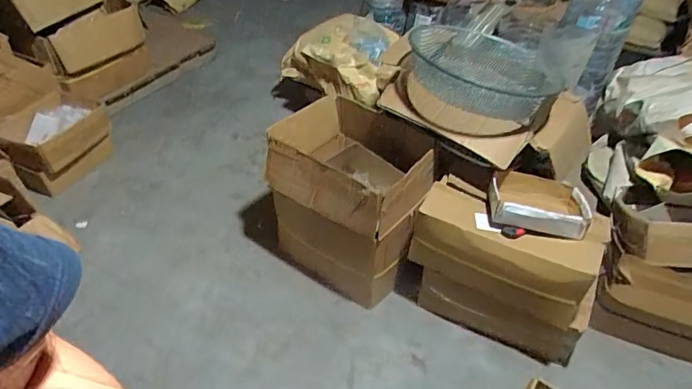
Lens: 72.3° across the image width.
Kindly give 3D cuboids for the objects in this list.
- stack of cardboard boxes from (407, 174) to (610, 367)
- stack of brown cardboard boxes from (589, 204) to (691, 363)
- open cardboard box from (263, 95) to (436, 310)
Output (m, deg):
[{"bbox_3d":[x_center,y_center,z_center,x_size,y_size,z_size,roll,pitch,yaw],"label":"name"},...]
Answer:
[{"bbox_3d":[0.424,0.212,1.317,0.484,0.385,0.203,16,45,15],"label":"stack of cardboard boxes"},{"bbox_3d":[0.917,0.265,1.293,0.442,0.400,0.175,14,45,12],"label":"stack of brown cardboard boxes"},{"bbox_3d":[0.016,0.020,1.444,0.449,0.451,0.328,24,48,22],"label":"open cardboard box"}]

